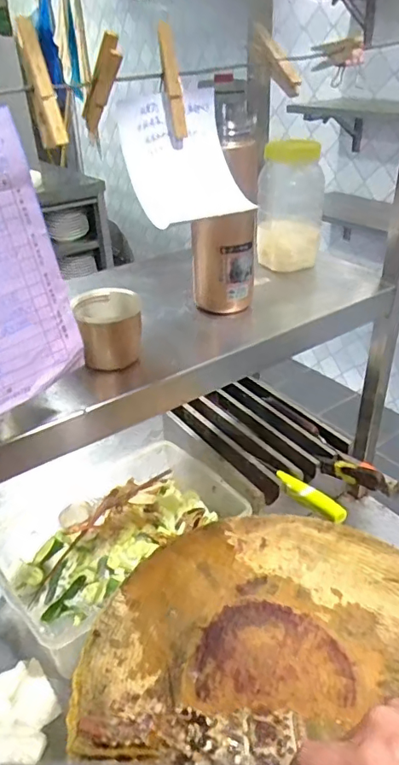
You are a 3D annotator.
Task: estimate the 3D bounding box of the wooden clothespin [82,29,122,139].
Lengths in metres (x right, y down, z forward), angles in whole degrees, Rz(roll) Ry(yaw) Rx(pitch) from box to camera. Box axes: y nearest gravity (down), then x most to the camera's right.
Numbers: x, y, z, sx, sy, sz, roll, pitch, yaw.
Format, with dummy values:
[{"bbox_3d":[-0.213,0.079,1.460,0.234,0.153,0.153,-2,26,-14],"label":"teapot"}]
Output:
[{"bbox_3d":[-0.065,-0.193,0.344,0.009,0.074,0.013,-27,79,-33],"label":"wooden clothespin"}]

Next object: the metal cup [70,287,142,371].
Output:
[{"bbox_3d":[-0.088,-0.052,0.519,0.065,0.061,0.063,-8,33,-8],"label":"metal cup"}]

